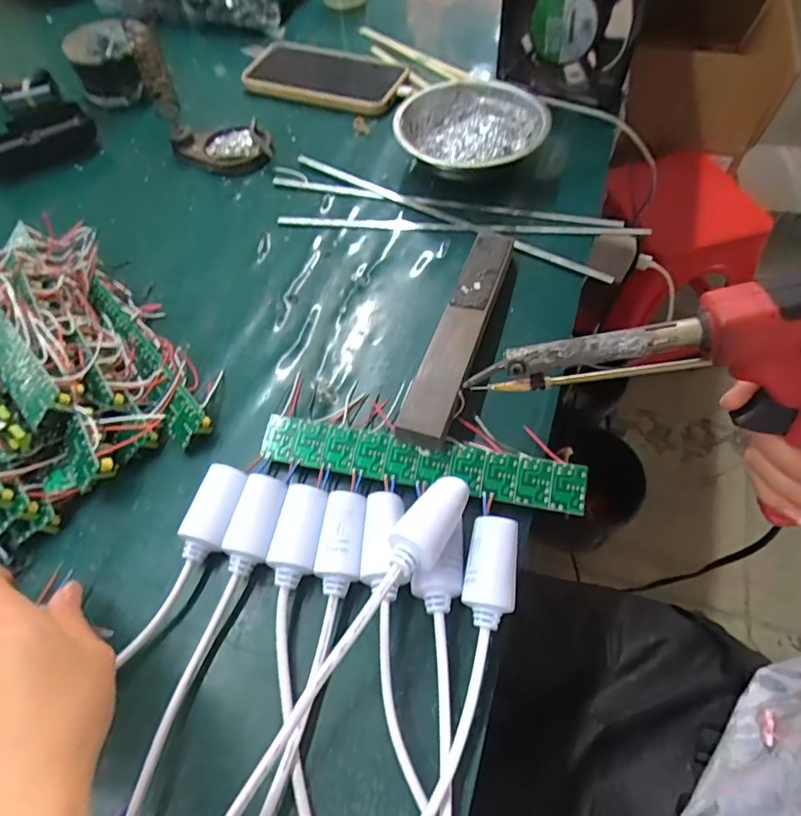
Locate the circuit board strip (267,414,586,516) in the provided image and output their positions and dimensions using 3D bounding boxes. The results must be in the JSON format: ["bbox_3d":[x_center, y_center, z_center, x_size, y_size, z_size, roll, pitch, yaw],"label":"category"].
[{"bbox_3d":[0.011,0.031,0.305,0.187,0.004,0.029,9,74,9],"label":"circuit board strip"}]

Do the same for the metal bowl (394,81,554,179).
[{"bbox_3d":[0.062,-0.239,0.459,0.126,0.037,0.126,-1,59,2],"label":"metal bowl"}]

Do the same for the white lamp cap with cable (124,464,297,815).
[{"bbox_3d":[-0.098,0.124,0.270,0.024,0.026,0.197,16,73,12],"label":"white lamp cap with cable"}]

